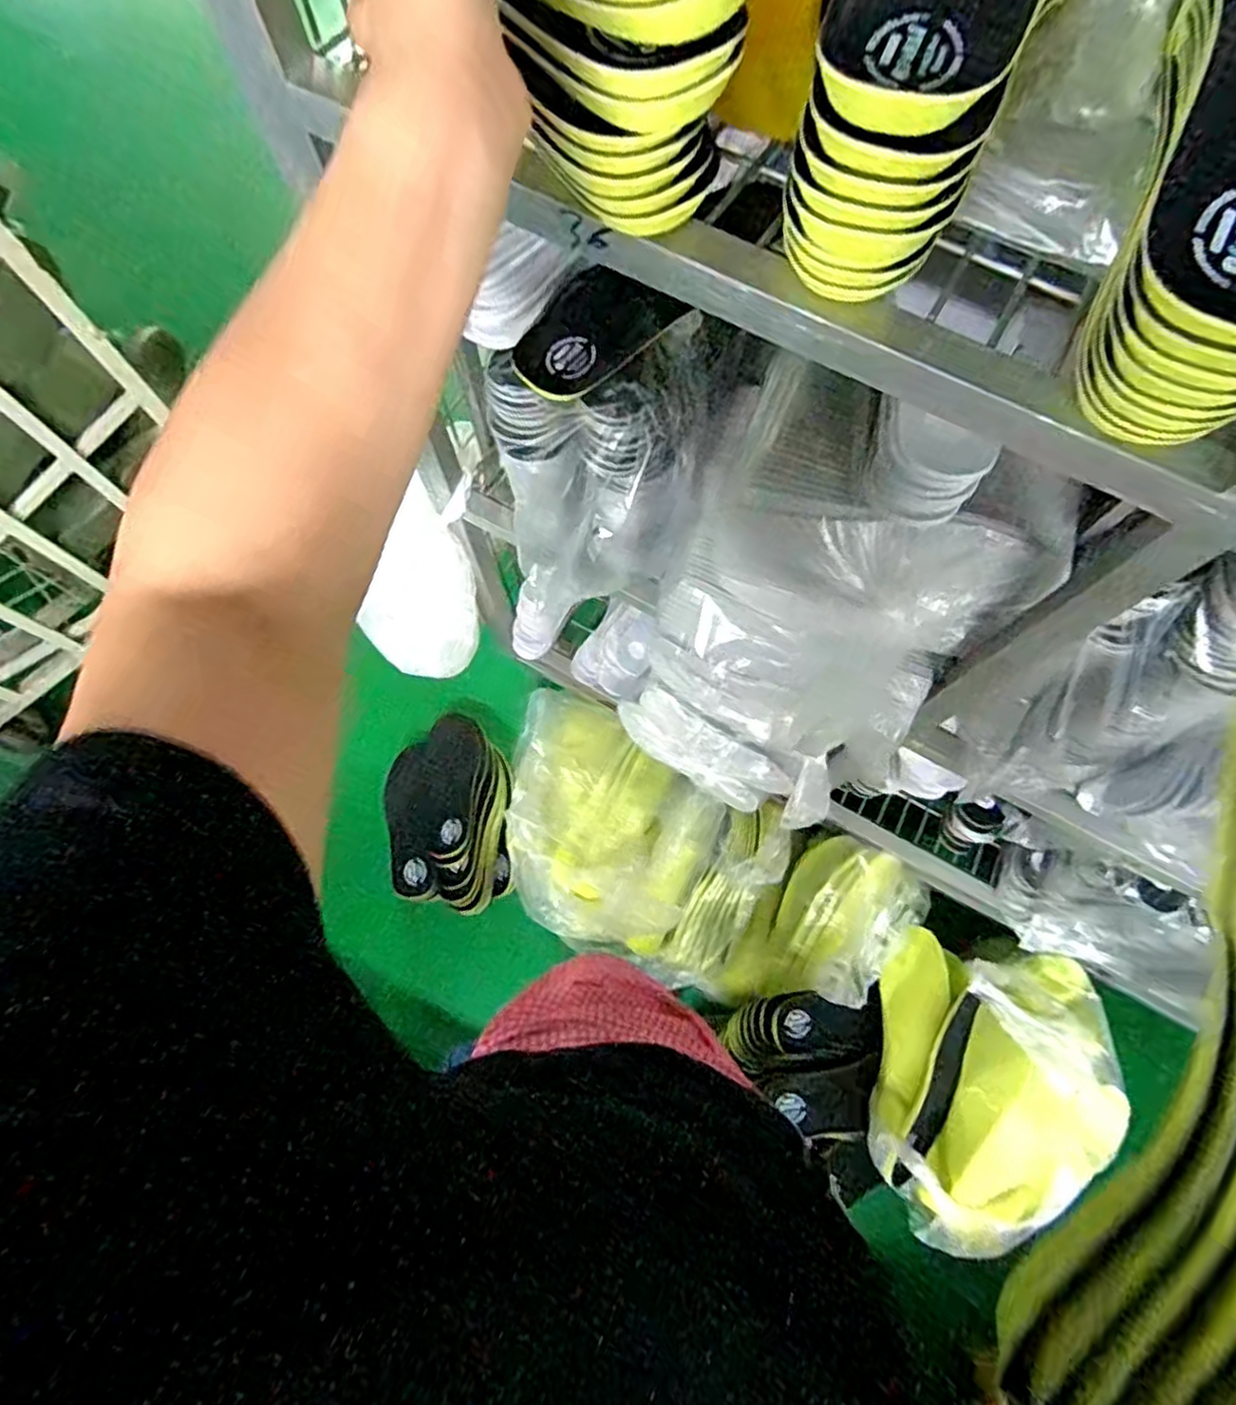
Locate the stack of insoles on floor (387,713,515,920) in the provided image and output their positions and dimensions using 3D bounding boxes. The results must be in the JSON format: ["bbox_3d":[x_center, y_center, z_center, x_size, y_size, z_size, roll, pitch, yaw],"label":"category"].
[{"bbox_3d":[-0.287,0.183,1.210,0.208,0.074,0.326,-2,73,0],"label":"stack of insoles on floor"}]

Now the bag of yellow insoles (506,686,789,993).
[{"bbox_3d":[0.000,0.219,1.130,0.524,0.148,0.329,33,76,10],"label":"bag of yellow insoles"}]

